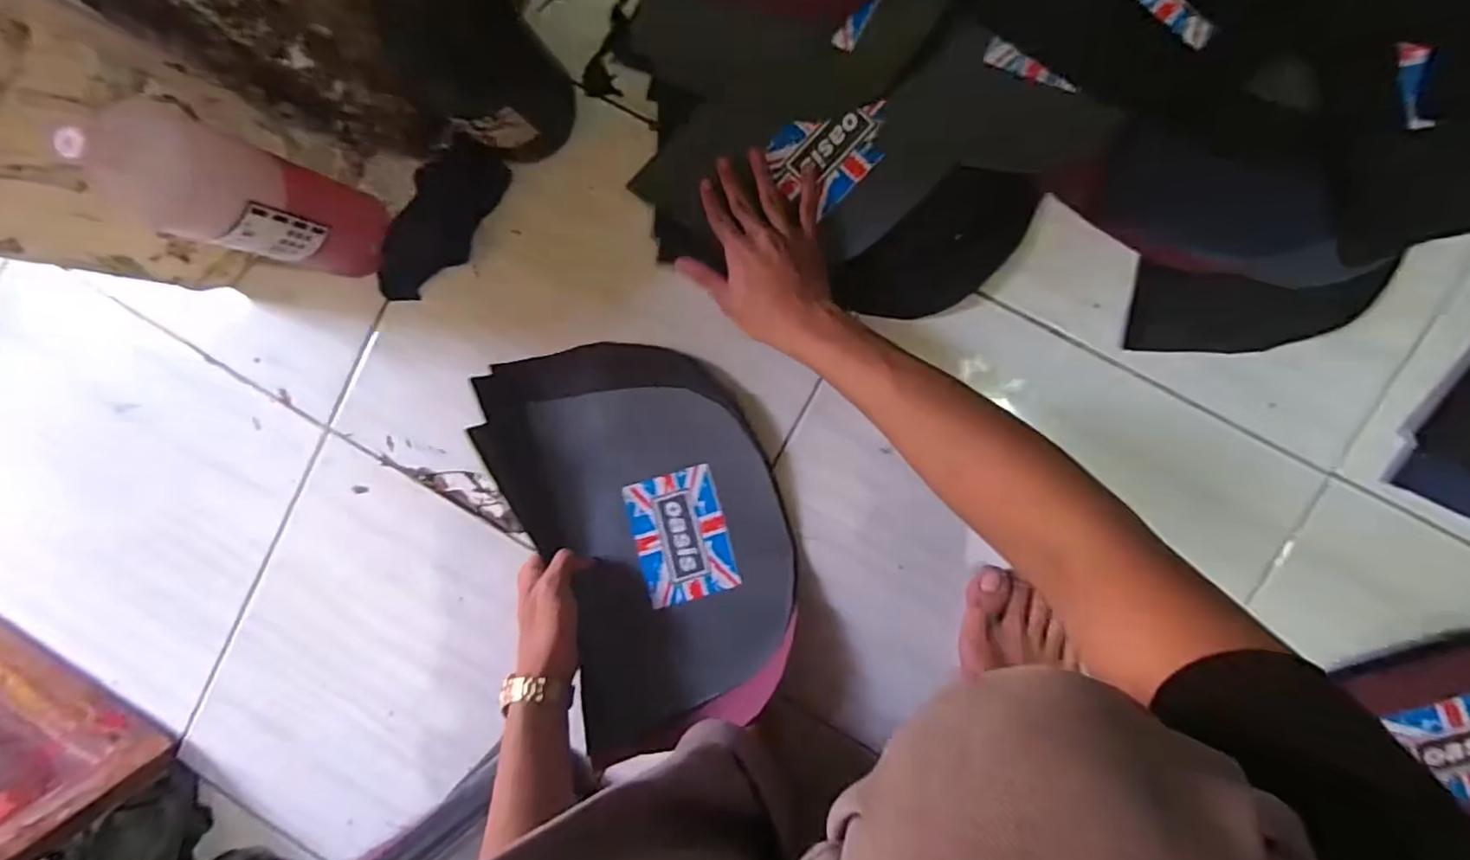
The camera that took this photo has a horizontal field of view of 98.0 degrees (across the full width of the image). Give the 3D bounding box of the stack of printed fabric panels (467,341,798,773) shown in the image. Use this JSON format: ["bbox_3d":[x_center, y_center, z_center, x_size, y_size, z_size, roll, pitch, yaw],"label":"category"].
[{"bbox_3d":[-0.074,0.088,0.558,0.221,0.065,0.345,-20,90,8],"label":"stack of printed fabric panels"}]

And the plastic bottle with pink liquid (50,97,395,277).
[{"bbox_3d":[-0.365,-0.174,0.494,0.068,0.230,0.074,17,95,6],"label":"plastic bottle with pink liquid"}]

